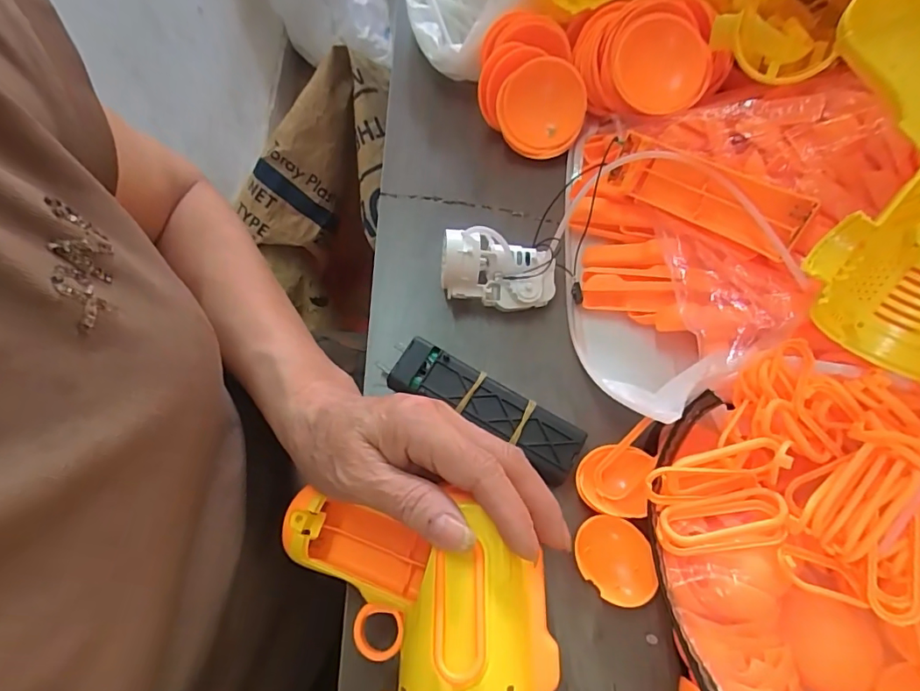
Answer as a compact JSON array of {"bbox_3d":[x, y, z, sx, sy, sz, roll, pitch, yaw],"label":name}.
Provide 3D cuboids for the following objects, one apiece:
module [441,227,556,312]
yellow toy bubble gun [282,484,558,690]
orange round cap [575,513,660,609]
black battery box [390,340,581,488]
[{"bbox_3d":[0.024,-0.046,0.305,0.068,0.038,0.039,6,68,5],"label":"module"},{"bbox_3d":[-0.022,0.130,0.214,0.118,0.050,0.128,-2,67,1],"label":"yellow toy bubble gun"},{"bbox_3d":[0.078,0.108,0.253,0.034,0.012,0.040,-10,67,-2],"label":"orange round cap"},{"bbox_3d":[0.014,0.036,0.279,0.109,0.020,0.031,28,71,13],"label":"black battery box"}]

